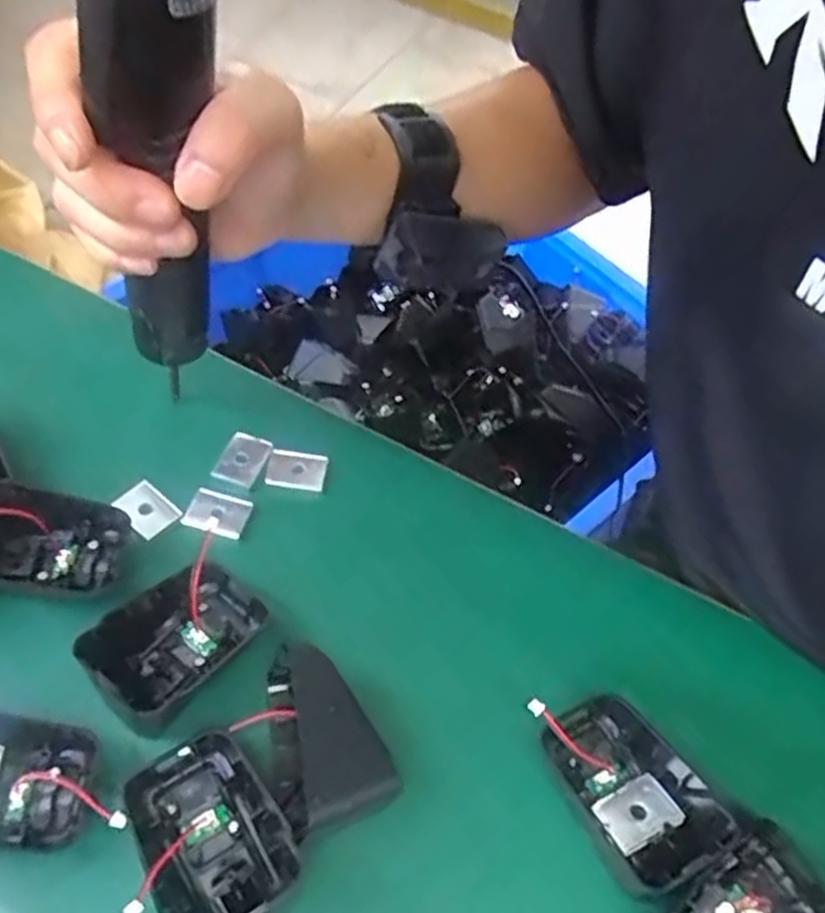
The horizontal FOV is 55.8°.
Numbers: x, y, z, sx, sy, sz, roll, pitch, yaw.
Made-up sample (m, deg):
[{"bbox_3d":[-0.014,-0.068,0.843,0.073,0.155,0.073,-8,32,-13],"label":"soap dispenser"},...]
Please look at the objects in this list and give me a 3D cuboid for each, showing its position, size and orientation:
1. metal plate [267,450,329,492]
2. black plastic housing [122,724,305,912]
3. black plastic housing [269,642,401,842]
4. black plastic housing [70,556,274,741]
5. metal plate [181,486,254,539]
[{"bbox_3d":[-0.056,0.006,0.380,0.028,0.004,0.021,8,56,0],"label":"metal plate"},{"bbox_3d":[-0.070,0.131,0.266,0.048,0.035,0.068,-30,63,-22],"label":"black plastic housing"},{"bbox_3d":[-0.038,0.105,0.293,0.039,0.045,0.067,-25,62,-20],"label":"black plastic housing"},{"bbox_3d":[-0.095,0.074,0.314,0.066,0.031,0.039,-36,66,-25],"label":"black plastic housing"},{"bbox_3d":[-0.090,0.025,0.362,0.028,0.004,0.021,16,56,6],"label":"metal plate"}]

